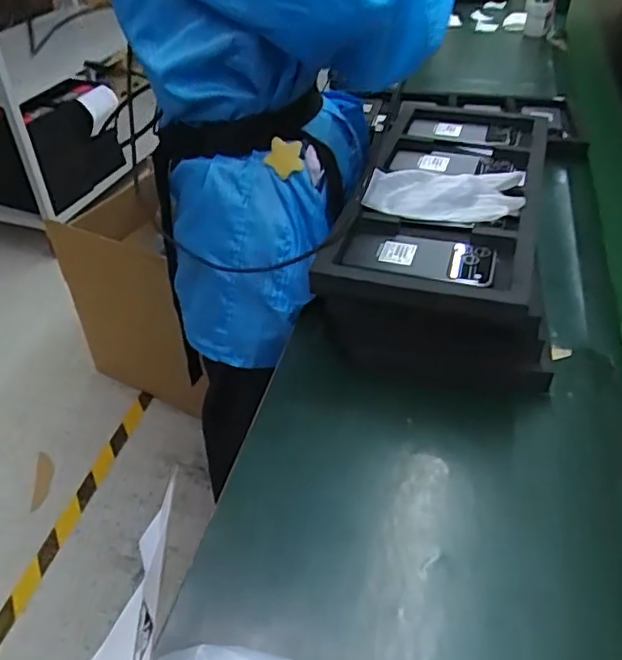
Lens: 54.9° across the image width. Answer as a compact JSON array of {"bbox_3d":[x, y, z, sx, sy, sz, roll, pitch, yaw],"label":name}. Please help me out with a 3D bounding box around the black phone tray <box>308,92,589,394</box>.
[{"bbox_3d":[0.171,-0.137,0.790,0.255,0.123,0.472,7,42,9],"label":"black phone tray"}]

